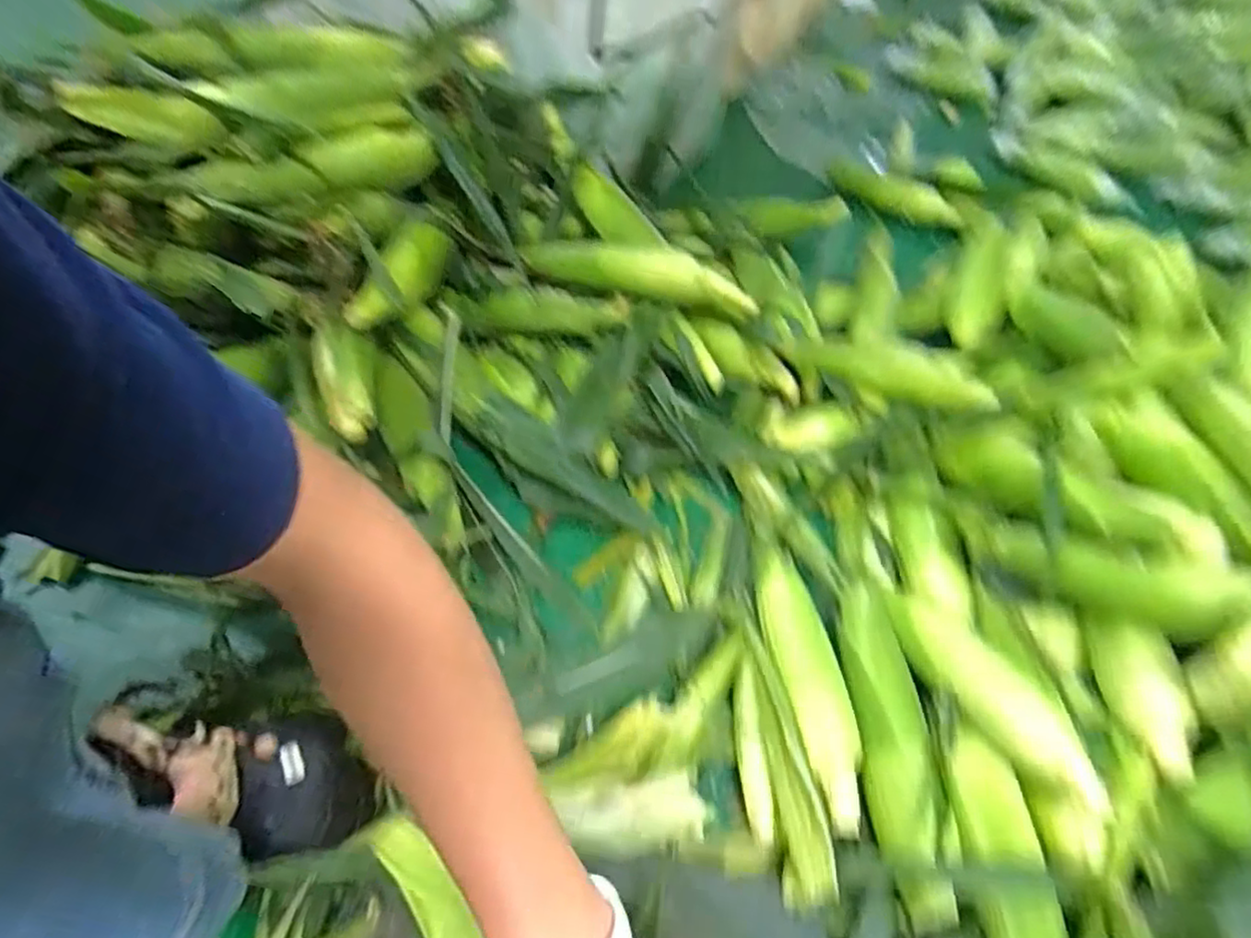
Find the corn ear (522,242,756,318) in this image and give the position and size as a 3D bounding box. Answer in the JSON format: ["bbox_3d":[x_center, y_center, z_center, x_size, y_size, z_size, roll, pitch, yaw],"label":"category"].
[{"bbox_3d":[0.016,-0.214,0.722,0.260,0.049,0.042,9,52,2],"label":"corn ear"}]

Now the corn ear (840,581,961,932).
[{"bbox_3d":[0.200,0.198,0.493,0.046,0.042,0.241,4,52,-2],"label":"corn ear"}]

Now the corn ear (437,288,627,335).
[{"bbox_3d":[-0.098,-0.175,0.721,0.202,0.040,0.044,4,52,-2],"label":"corn ear"}]

